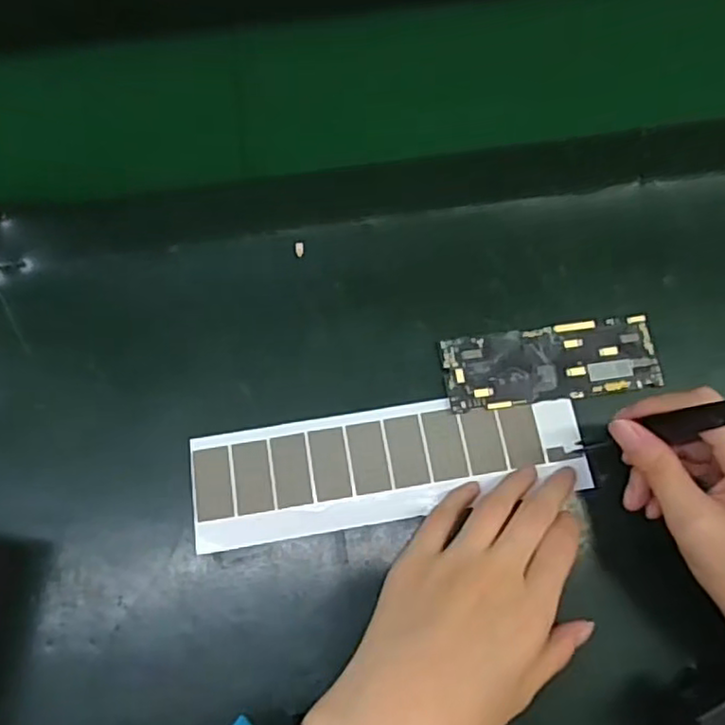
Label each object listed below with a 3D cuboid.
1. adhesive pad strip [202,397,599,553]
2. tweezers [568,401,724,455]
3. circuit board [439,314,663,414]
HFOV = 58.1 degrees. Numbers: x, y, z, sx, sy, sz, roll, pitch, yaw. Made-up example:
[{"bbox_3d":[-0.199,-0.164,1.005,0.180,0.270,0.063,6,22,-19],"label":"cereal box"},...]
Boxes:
[{"bbox_3d":[0.015,0.056,0.366,0.216,0.004,0.062,-10,73,-3],"label":"adhesive pad strip"},{"bbox_3d":[0.146,0.033,0.318,0.014,0.117,0.012,5,72,-22],"label":"tweezers"},{"bbox_3d":[0.110,0.000,0.383,0.124,0.004,0.045,-8,73,-2],"label":"circuit board"}]

